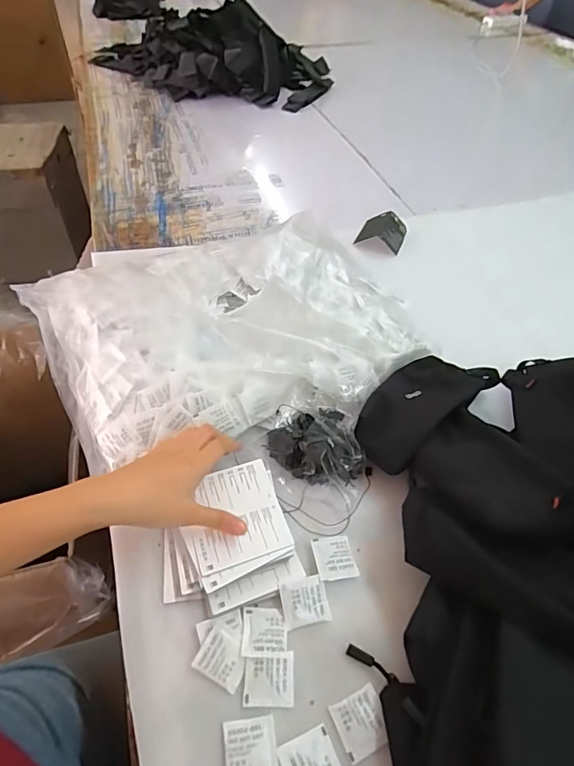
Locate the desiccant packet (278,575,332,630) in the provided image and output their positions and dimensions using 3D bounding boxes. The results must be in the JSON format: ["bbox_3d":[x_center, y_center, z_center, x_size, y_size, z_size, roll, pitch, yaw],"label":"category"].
[{"bbox_3d":[0.016,0.200,0.419,0.042,0.009,0.037,-9,49,-11],"label":"desiccant packet"}]

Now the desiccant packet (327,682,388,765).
[{"bbox_3d":[0.059,0.269,0.364,0.040,0.004,0.039,-17,51,-17],"label":"desiccant packet"}]

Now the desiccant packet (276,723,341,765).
[{"bbox_3d":[0.018,0.287,0.344,0.041,0.004,0.039,-17,51,-17],"label":"desiccant packet"}]

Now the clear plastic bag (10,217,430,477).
[{"bbox_3d":[-0.073,-0.082,0.615,0.461,0.082,0.361,-20,52,-19],"label":"clear plastic bag"}]

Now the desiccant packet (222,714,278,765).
[{"bbox_3d":[-0.028,0.282,0.351,0.039,0.004,0.041,-5,48,-8],"label":"desiccant packet"}]

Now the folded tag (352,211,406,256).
[{"bbox_3d":[0.175,-0.277,0.837,0.079,0.031,0.095,18,49,13],"label":"folded tag"}]

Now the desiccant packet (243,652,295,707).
[{"bbox_3d":[-0.015,0.247,0.382,0.041,0.007,0.038,1,48,-2],"label":"desiccant packet"}]

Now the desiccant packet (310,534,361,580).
[{"bbox_3d":[0.047,0.172,0.450,0.039,0.008,0.043,-7,49,-9],"label":"desiccant packet"}]

